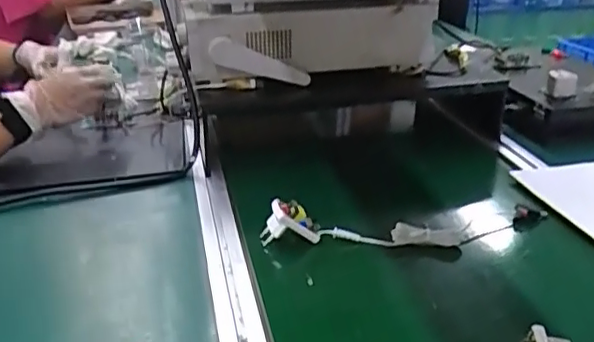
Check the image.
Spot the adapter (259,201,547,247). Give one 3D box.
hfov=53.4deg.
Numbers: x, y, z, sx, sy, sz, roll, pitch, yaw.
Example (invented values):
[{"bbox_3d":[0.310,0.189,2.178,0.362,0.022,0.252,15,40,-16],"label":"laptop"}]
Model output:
[{"bbox_3d":[0.125,0.063,0.672,0.325,0.061,0.037,-1,26,-2],"label":"adapter"}]

